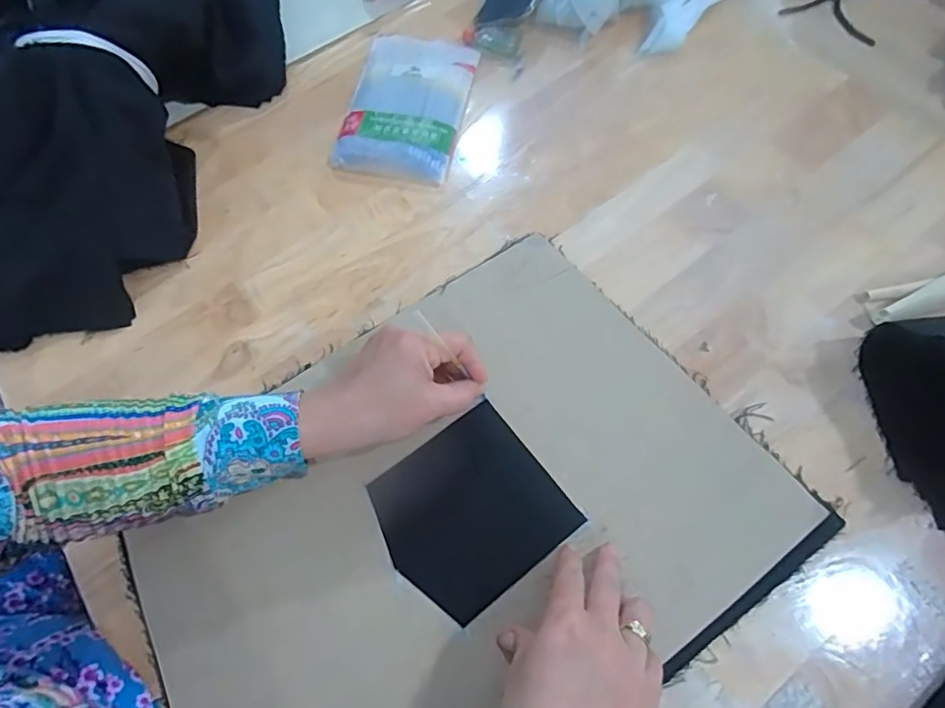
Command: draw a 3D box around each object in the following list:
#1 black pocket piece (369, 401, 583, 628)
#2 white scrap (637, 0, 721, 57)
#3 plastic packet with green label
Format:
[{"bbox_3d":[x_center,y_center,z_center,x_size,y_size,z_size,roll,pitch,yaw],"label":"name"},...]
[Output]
[{"bbox_3d":[-0.002,0.110,0.389,0.119,0.004,0.114,-36,69,-11],"label":"black pocket piece"},{"bbox_3d":[0.221,-0.367,0.576,0.052,0.019,0.142,37,73,16],"label":"white scrap"},{"bbox_3d":[-0.066,-0.250,0.548,0.115,0.018,0.178,11,67,7],"label":"plastic packet with green label"}]

